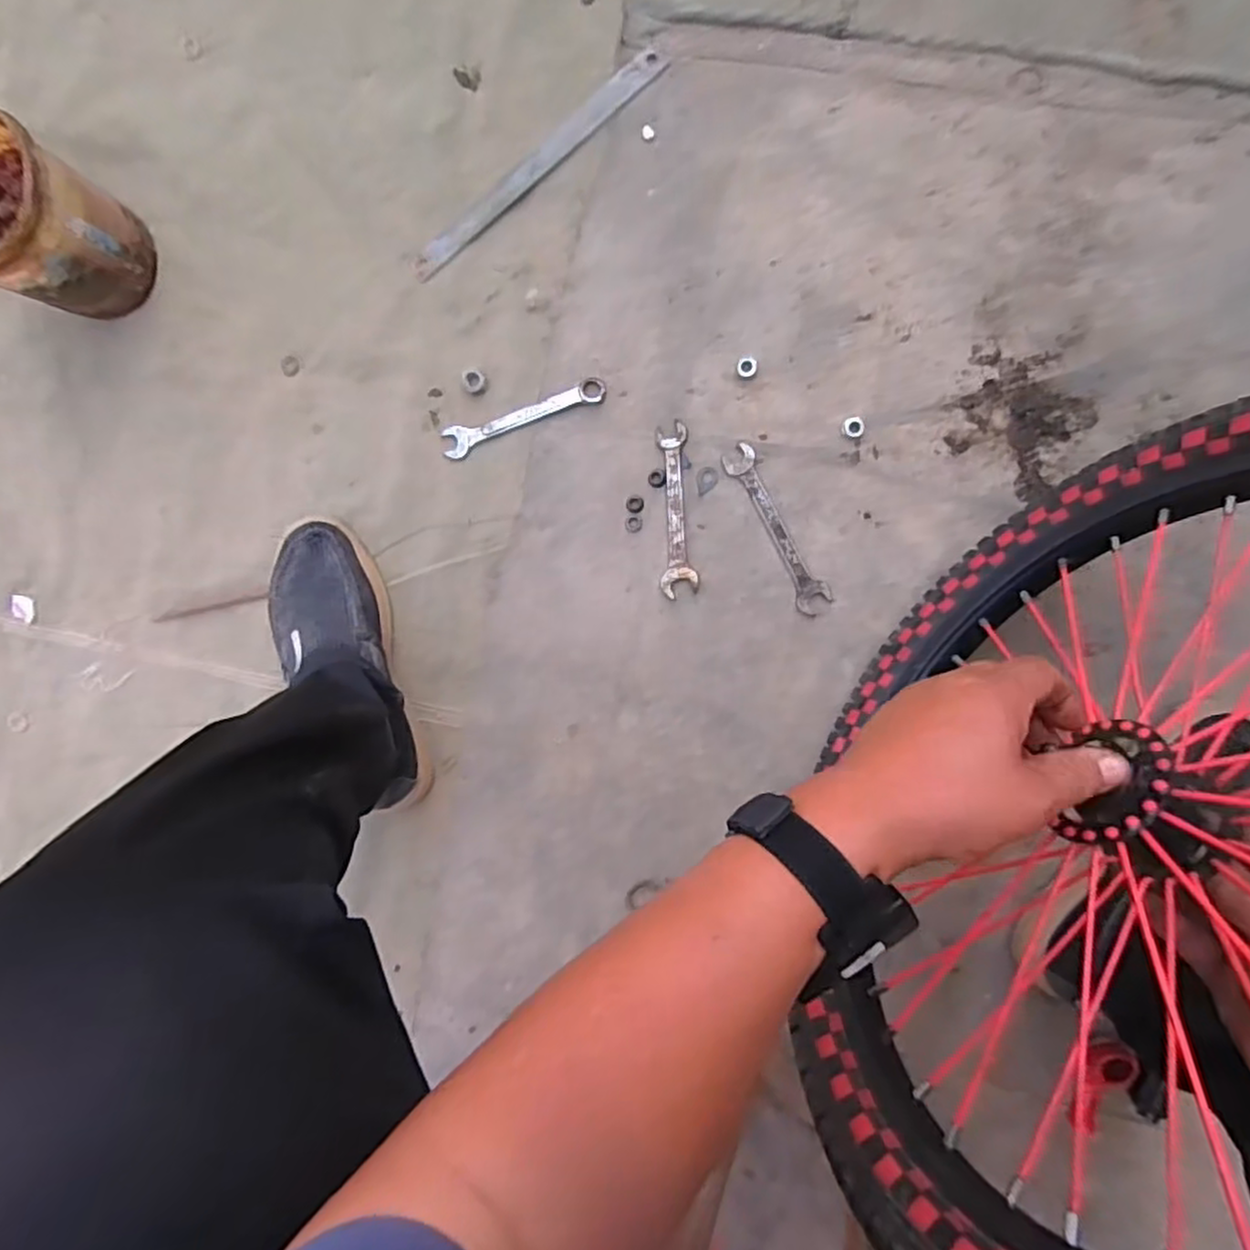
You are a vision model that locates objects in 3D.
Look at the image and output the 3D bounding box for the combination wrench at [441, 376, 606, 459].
[{"bbox_3d":[-0.091,-0.185,0.632,0.153,0.007,0.027,-17,95,7],"label":"combination wrench"}]

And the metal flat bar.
[{"bbox_3d":[-0.077,-0.397,0.613,0.270,0.006,0.023,-36,92,9],"label":"metal flat bar"}]

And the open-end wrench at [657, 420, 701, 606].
[{"bbox_3d":[0.046,-0.099,0.620,0.030,0.010,0.150,-2,97,6],"label":"open-end wrench"}]

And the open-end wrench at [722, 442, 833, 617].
[{"bbox_3d":[0.132,-0.083,0.613,0.029,0.012,0.156,-28,94,8],"label":"open-end wrench"}]

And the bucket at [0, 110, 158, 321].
[{"bbox_3d":[-0.491,-0.338,0.602,0.114,0.143,0.117,1,97,5],"label":"bucket"}]

